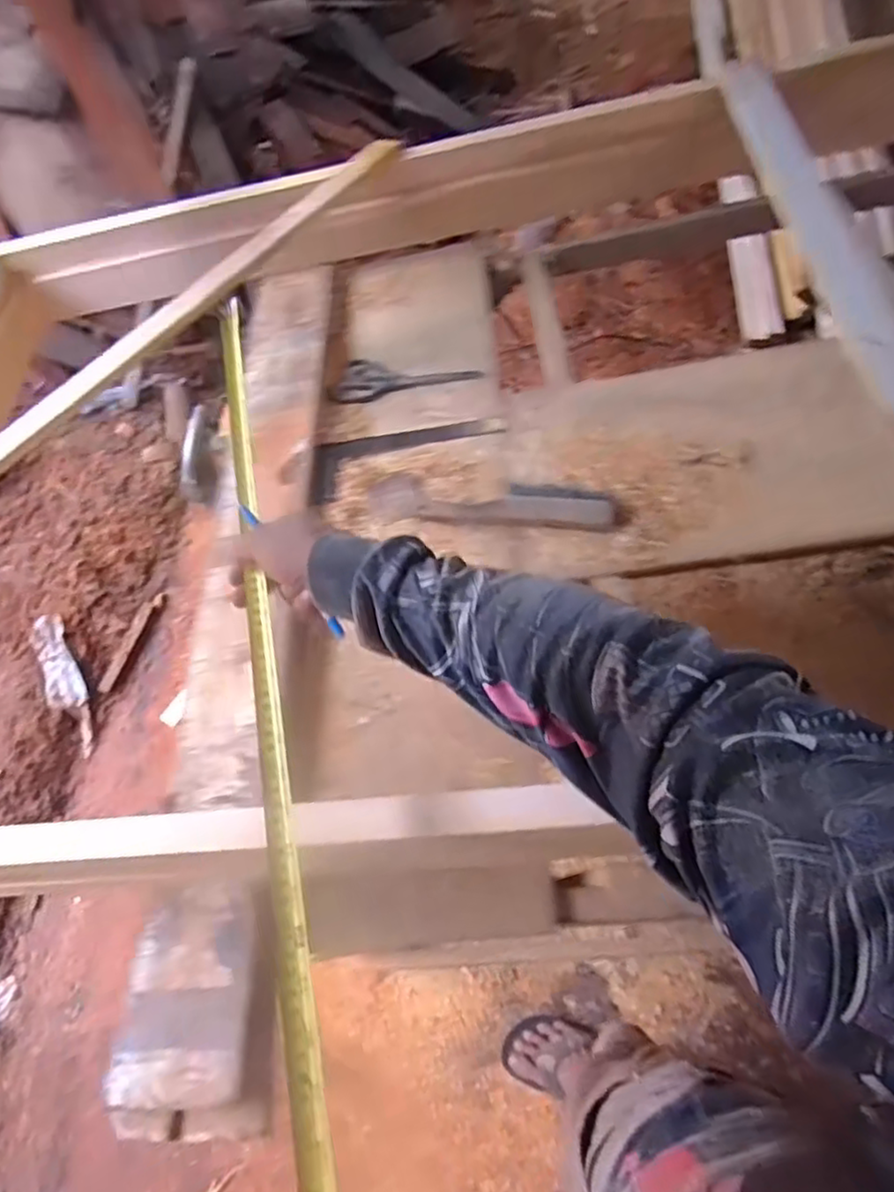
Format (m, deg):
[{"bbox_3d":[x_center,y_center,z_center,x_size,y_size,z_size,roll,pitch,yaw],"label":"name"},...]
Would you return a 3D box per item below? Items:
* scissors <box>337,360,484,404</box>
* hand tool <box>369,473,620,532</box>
[{"bbox_3d":[-0.053,-0.307,0.948,0.202,0.017,0.089,-1,66,12],"label":"scissors"},{"bbox_3d":[0.052,-0.109,0.798,0.287,0.031,0.068,5,66,15],"label":"hand tool"}]

